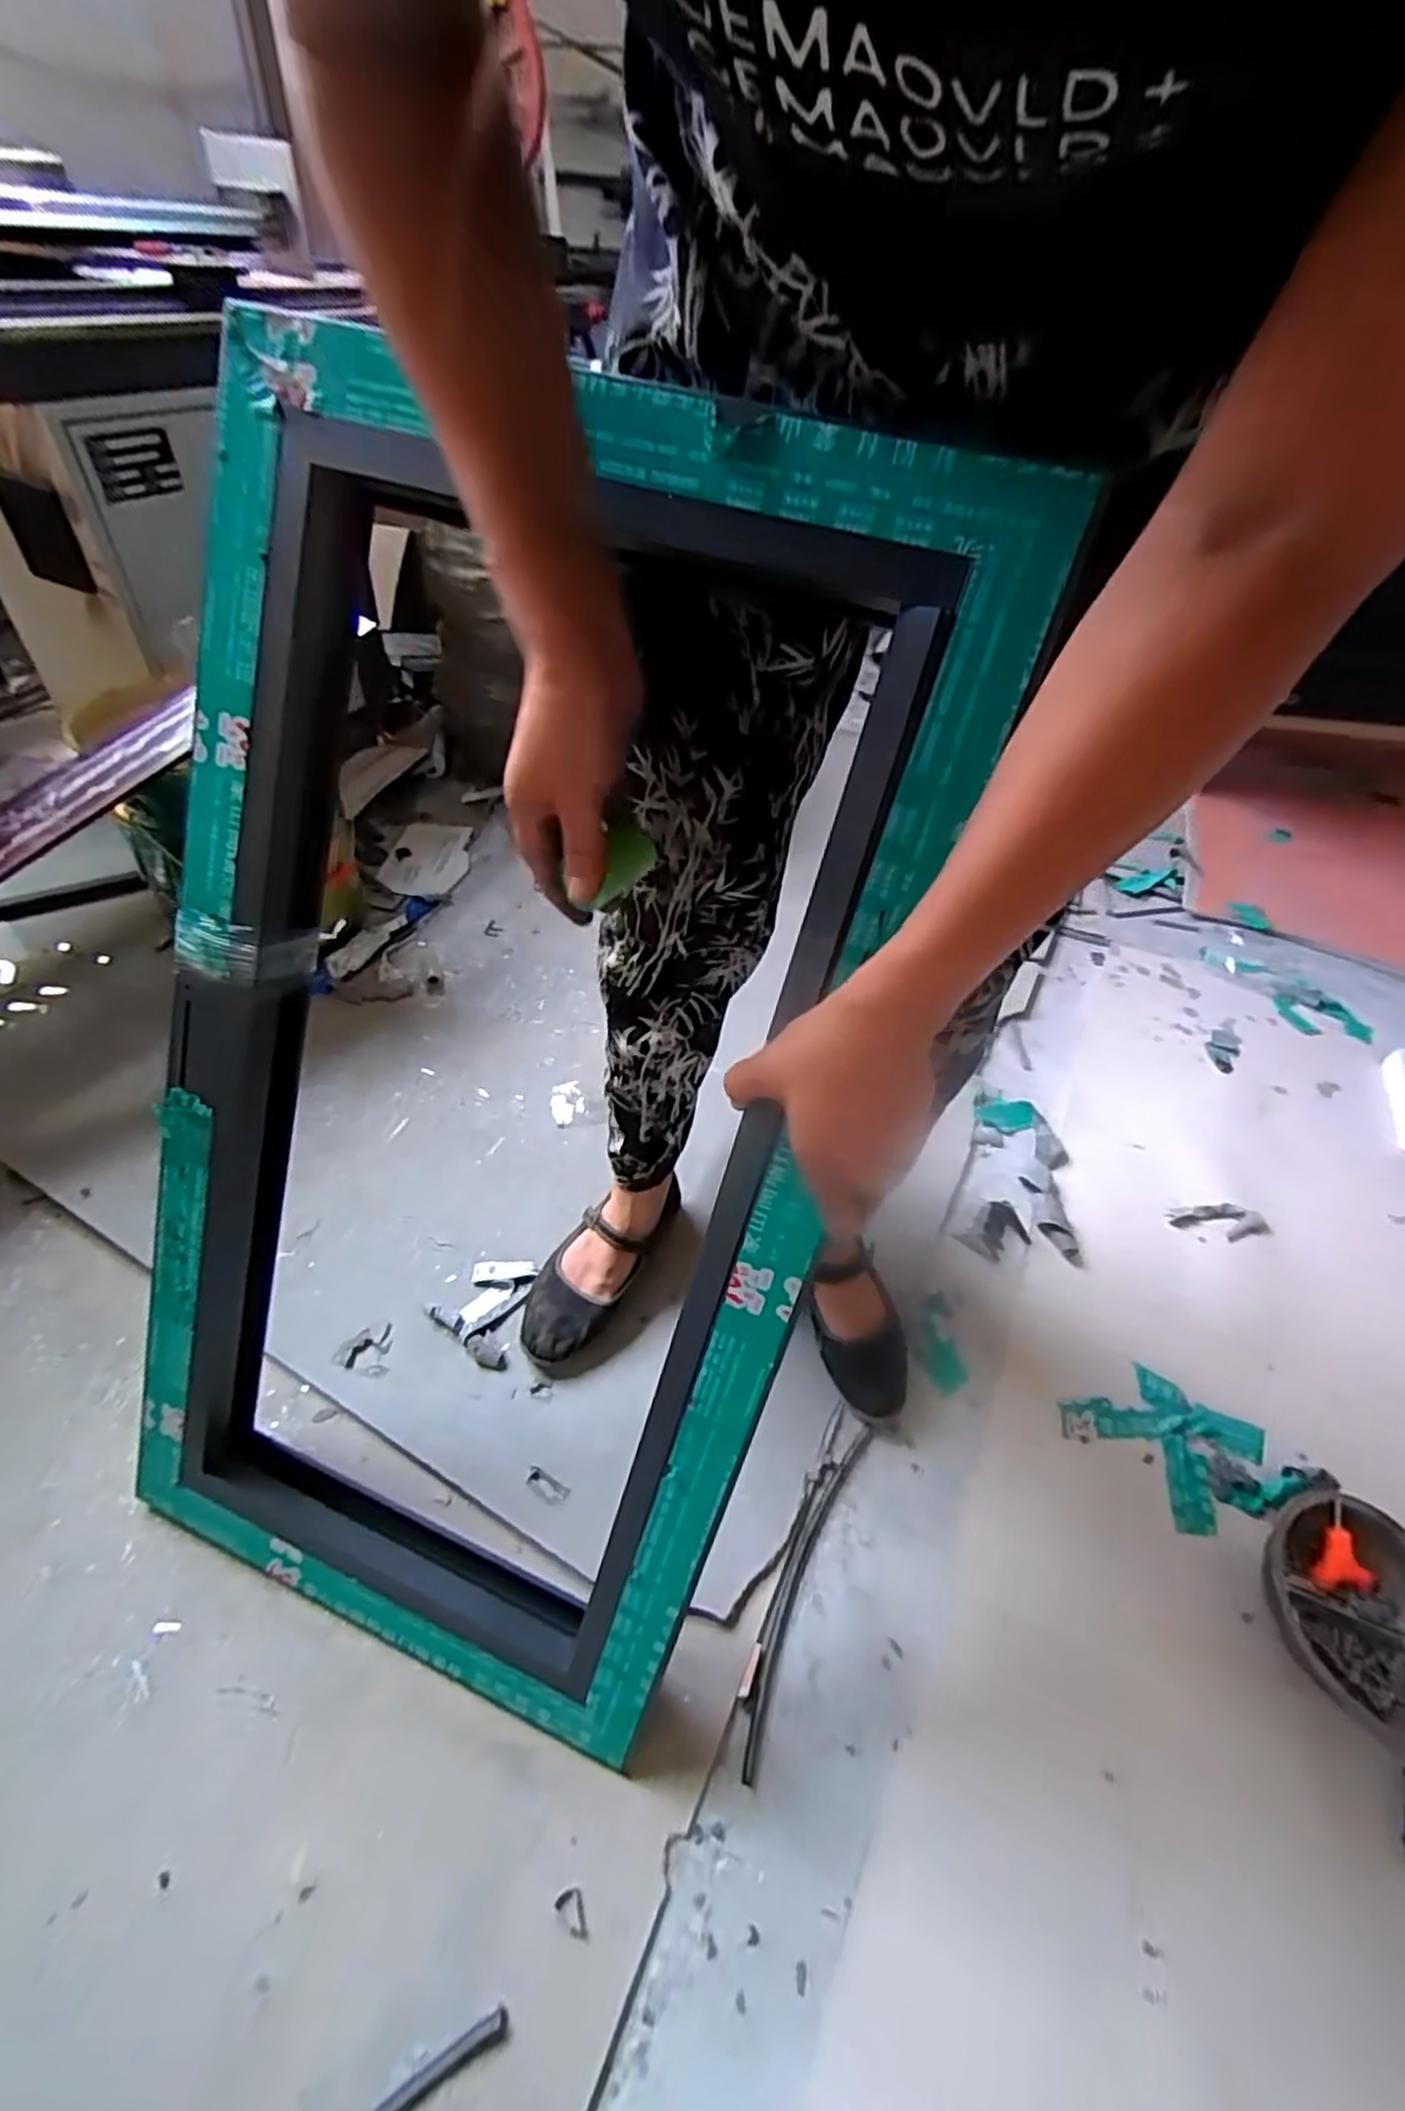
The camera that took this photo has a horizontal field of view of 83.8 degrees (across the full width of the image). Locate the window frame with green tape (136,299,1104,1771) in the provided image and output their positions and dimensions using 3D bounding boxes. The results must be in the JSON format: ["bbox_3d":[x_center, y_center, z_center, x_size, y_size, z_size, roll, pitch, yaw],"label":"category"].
[{"bbox_3d":[-0.153,0.067,0.541,0.471,0.881,0.068,19,18,11],"label":"window frame with green tape"}]

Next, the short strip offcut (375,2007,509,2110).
[{"bbox_3d":[-0.166,0.645,0.496,0.086,0.004,0.015,-19,52,-22],"label":"short strip offcut"}]

